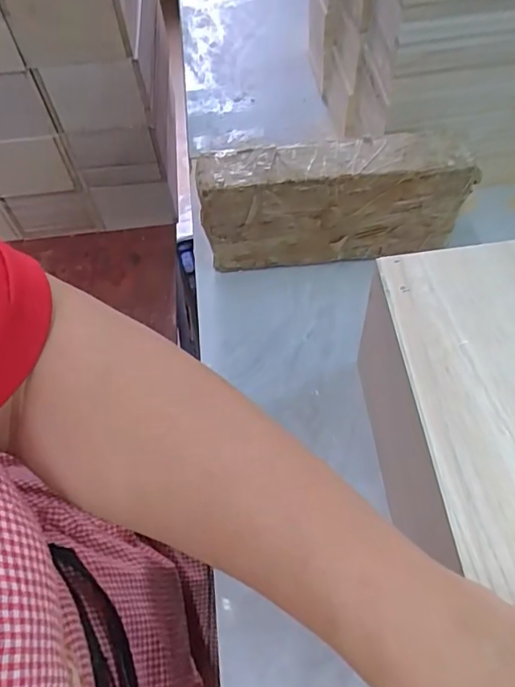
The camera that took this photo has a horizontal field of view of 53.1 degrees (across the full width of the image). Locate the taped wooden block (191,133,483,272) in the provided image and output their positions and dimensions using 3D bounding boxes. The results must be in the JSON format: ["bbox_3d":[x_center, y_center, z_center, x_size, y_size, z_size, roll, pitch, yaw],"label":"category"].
[{"bbox_3d":[0.059,-0.112,0.426,0.209,0.099,0.044,-4,59,2],"label":"taped wooden block"}]

